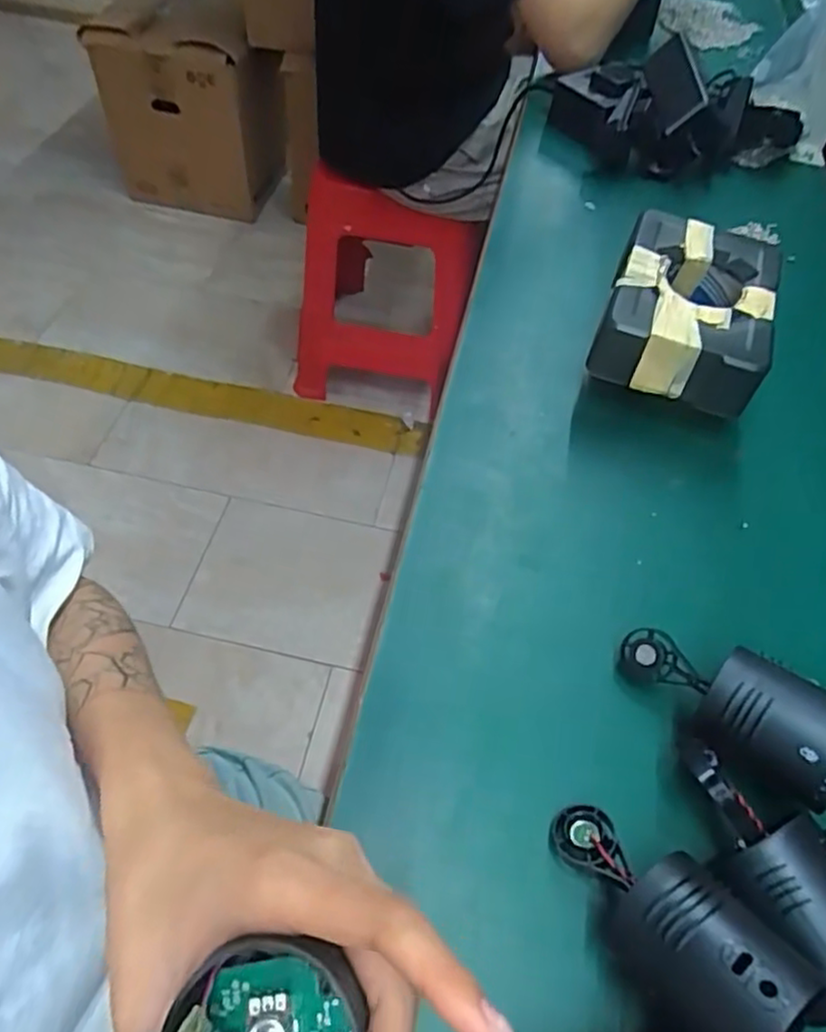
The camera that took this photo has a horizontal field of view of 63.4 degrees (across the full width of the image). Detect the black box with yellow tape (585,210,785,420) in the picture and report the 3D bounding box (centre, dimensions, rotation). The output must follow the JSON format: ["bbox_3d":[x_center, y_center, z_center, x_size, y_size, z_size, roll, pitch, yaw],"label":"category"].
[{"bbox_3d":[0.205,-0.157,0.500,0.114,0.050,0.159,20,56,10],"label":"black box with yellow tape"}]

